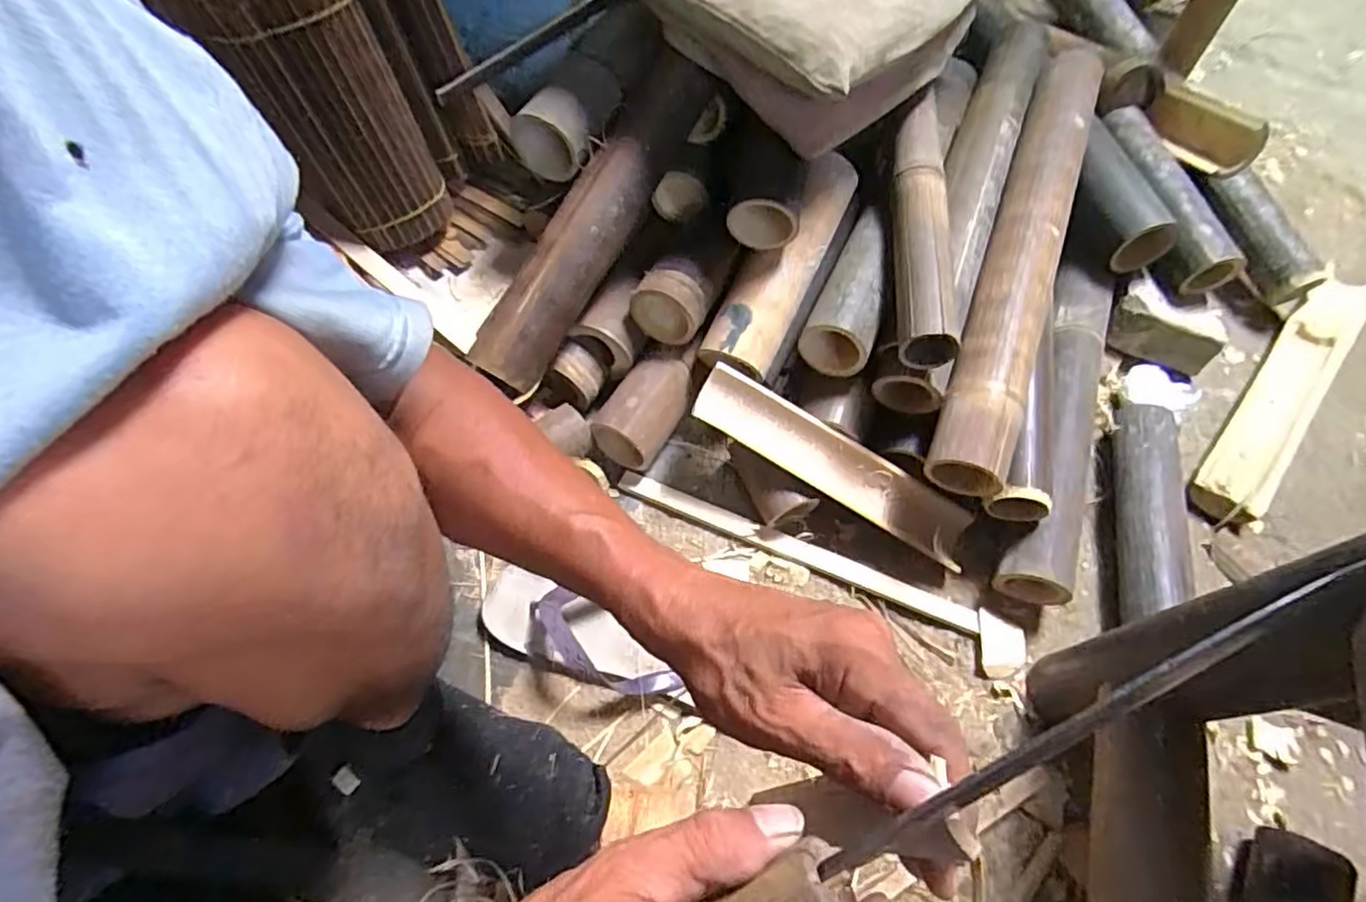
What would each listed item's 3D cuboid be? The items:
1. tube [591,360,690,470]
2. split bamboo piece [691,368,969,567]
[{"bbox_3d":[-0.039,-0.043,0.656,0.072,0.054,0.115,34,64,15],"label":"tube"},{"bbox_3d":[0.148,0.018,0.633,0.297,0.023,0.067,30,62,-7],"label":"split bamboo piece"}]

